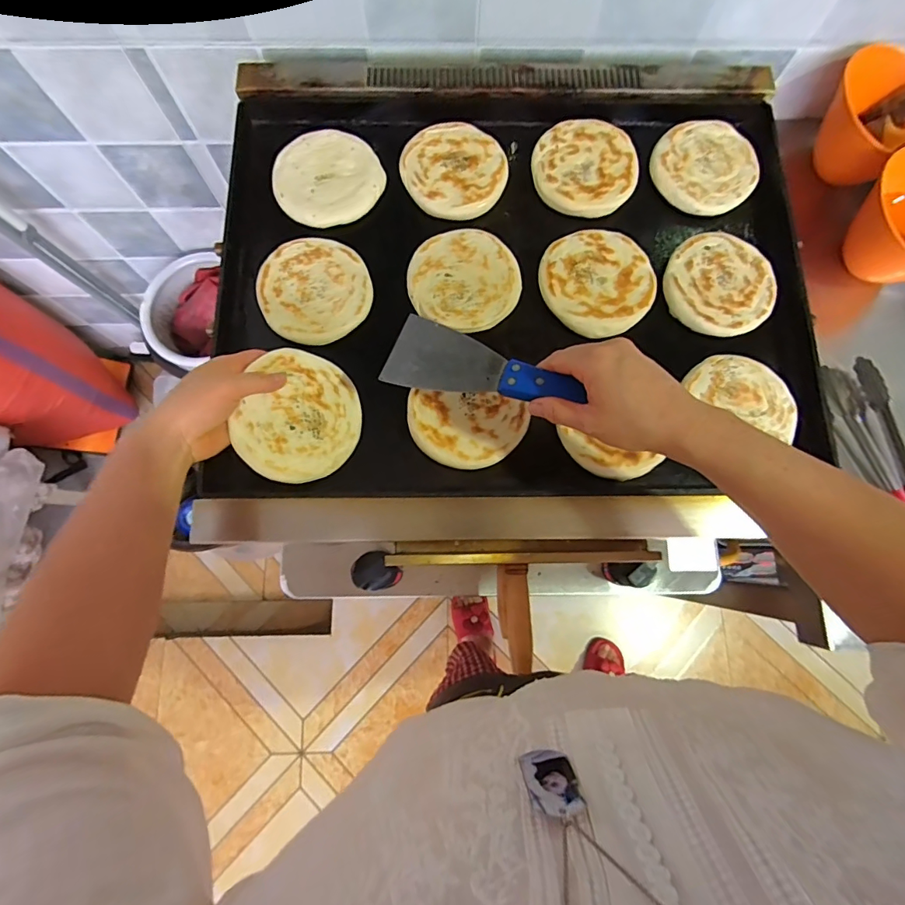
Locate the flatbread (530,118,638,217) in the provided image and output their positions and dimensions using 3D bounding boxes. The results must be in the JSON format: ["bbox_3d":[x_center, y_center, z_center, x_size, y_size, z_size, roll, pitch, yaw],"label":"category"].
[{"bbox_3d":[0.160,-0.346,0.559,0.121,0.019,0.121,0,78,-1],"label":"flatbread"}]

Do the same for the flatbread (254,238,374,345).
[{"bbox_3d":[-0.157,-0.186,0.525,0.121,0.009,0.127,0,78,-1],"label":"flatbread"}]

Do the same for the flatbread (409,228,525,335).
[{"bbox_3d":[0.013,-0.195,0.528,0.122,0.018,0.120,0,78,-1],"label":"flatbread"}]

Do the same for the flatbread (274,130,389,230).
[{"bbox_3d":[-0.151,-0.335,0.557,0.128,0.010,0.122,0,78,-1],"label":"flatbread"}]

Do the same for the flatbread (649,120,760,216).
[{"bbox_3d":[0.308,-0.349,0.565,0.121,0.014,0.118,0,78,-1],"label":"flatbread"}]

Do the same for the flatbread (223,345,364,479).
[{"bbox_3d":[-0.148,-0.032,0.464,0.115,0.005,0.123,-6,101,-30],"label":"flatbread"}]

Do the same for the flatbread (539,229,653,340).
[{"bbox_3d":[0.166,-0.197,0.529,0.121,0.013,0.126,0,78,-1],"label":"flatbread"}]

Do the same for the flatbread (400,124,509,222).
[{"bbox_3d":[0.003,-0.342,0.555,0.121,0.010,0.124,0,78,-1],"label":"flatbread"}]

